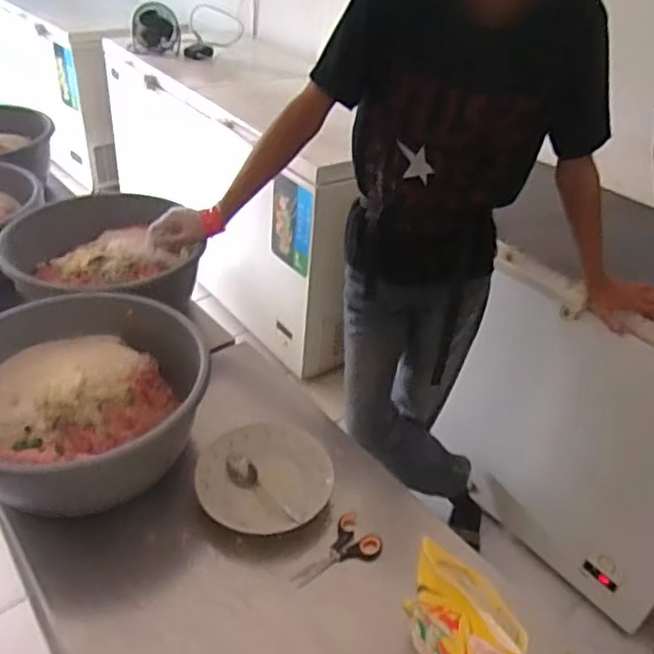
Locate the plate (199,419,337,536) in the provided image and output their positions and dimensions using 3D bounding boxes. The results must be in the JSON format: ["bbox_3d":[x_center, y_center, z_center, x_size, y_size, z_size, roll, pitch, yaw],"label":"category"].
[{"bbox_3d":[-0.090,0.215,0.928,0.191,0.018,0.182,2,37,-2],"label":"plate"}]

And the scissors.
[{"bbox_3d":[0.009,0.311,0.853,0.126,0.016,0.070,-25,46,-32],"label":"scissors"}]

